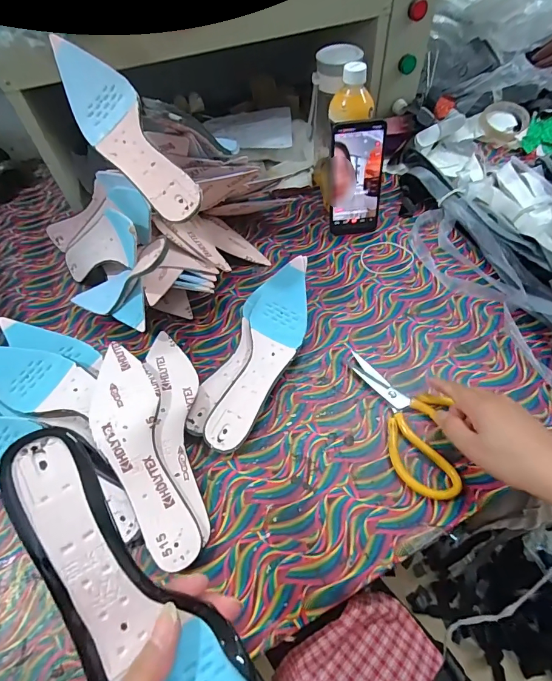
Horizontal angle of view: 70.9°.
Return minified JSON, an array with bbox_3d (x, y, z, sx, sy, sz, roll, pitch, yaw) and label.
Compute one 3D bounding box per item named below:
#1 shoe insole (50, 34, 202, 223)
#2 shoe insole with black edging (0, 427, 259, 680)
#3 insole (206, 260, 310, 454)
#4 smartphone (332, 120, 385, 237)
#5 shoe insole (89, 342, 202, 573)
[{"bbox_3d":[-0.169,-0.234,0.435,0.068,0.046,0.267,-33,76,-18],"label":"shoe insole"},{"bbox_3d":[-0.085,0.168,0.238,0.067,0.029,0.259,-40,80,-22],"label":"shoe insole with black edging"},{"bbox_3d":[-0.019,0.010,0.483,0.091,0.067,0.254,11,56,11],"label":"insole"},{"bbox_3d":[0.124,-0.240,0.591,0.077,0.164,0.012,-6,41,3],"label":"smartphone"},{"bbox_3d":[-0.146,0.111,0.412,0.070,0.037,0.255,-23,69,-12],"label":"shoe insole"}]

